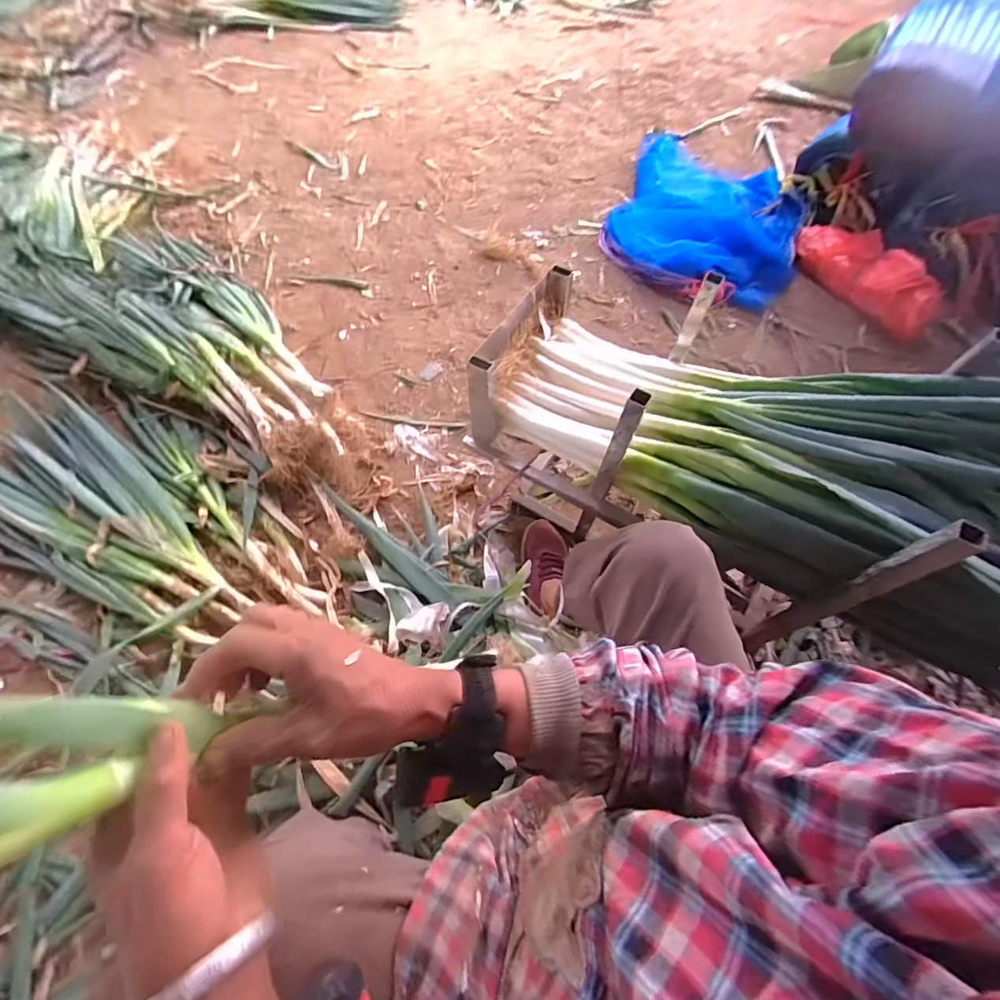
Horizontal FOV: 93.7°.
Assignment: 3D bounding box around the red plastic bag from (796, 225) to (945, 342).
[{"bbox_3d":[0.780,-0.497,1.014,0.071,0.112,0.373,-7,48,-3],"label":"red plastic bag"}]

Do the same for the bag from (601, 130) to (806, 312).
[{"bbox_3d":[0.549,-0.789,1.229,0.476,0.134,0.662,21,65,12],"label":"bag"}]

